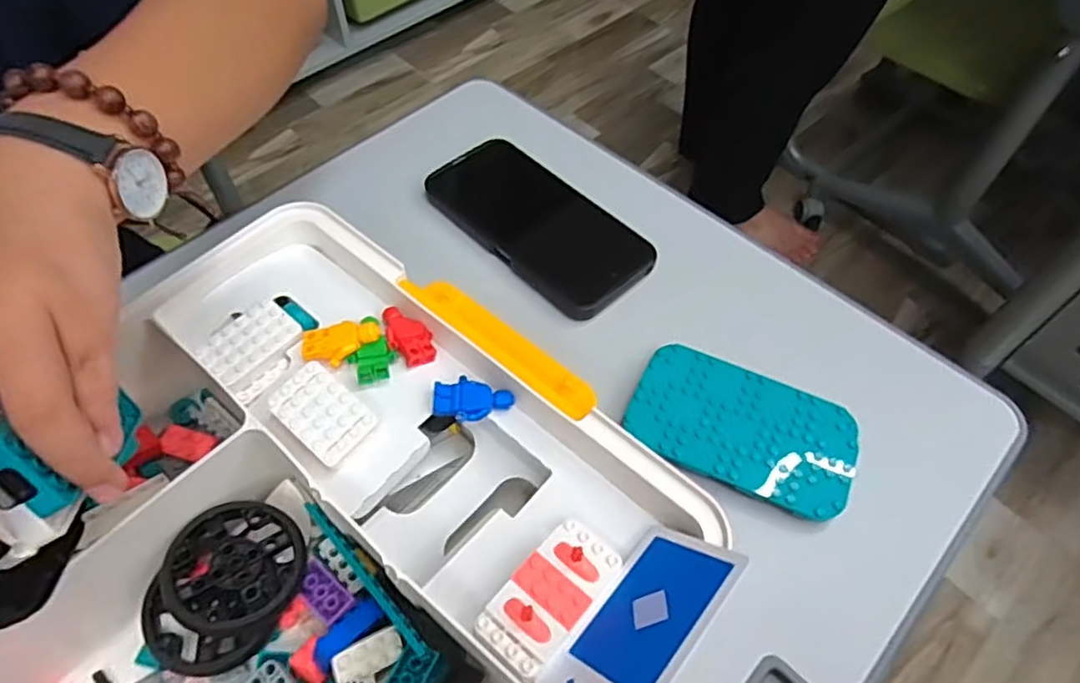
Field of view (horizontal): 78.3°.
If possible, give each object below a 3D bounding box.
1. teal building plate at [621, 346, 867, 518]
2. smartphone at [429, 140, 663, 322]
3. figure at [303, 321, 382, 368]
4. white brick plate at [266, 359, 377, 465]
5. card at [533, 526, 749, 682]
[{"bbox_3d":[0.119,0.049,0.389,0.126,0.011,0.079,22,59,13],"label":"teal building plate"},{"bbox_3d":[-0.002,-0.086,0.482,0.083,0.009,0.173,-38,65,-23],"label":"smartphone"},{"bbox_3d":[-0.101,-0.001,0.336,0.039,0.007,0.023,-12,57,-9],"label":"figure"},{"bbox_3d":[-0.104,0.033,0.317,0.046,0.009,0.032,37,63,21],"label":"white brick plate"},{"bbox_3d":[0.040,0.110,0.260,0.085,0.004,0.051,-44,25,-27],"label":"card"}]

